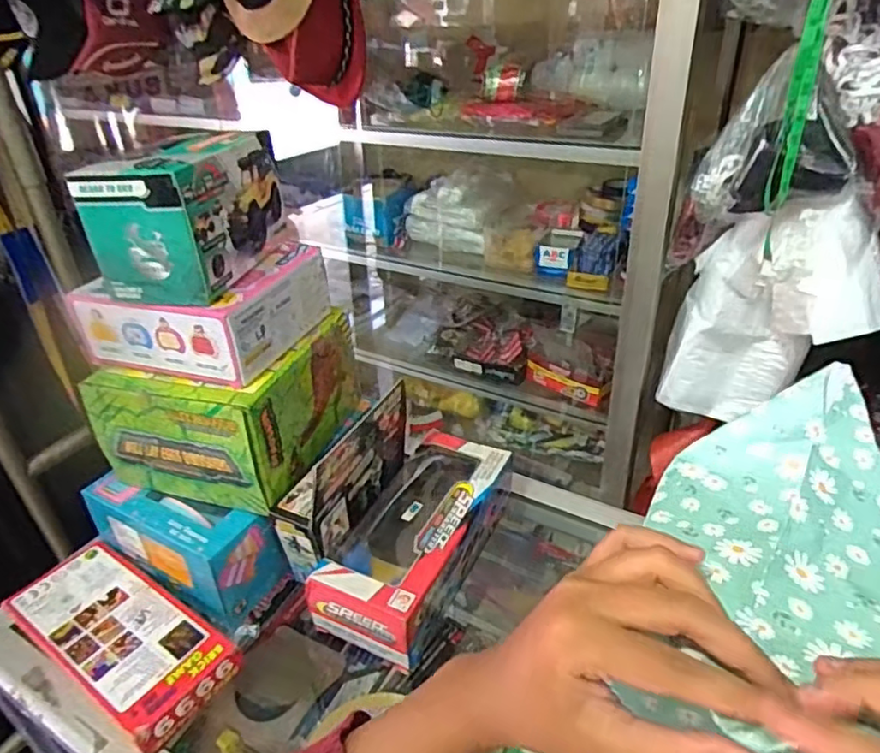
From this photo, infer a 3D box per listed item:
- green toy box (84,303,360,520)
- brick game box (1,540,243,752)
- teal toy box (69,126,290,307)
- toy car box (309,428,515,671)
[{"bbox_3d":[-0.170,0.013,0.513,0.141,0.097,0.162,8,35,17],"label":"green toy box"},{"bbox_3d":[-0.236,0.188,0.452,0.187,0.020,0.078,19,39,30],"label":"brick game box"},{"bbox_3d":[-0.180,-0.122,0.441,0.078,0.086,0.132,5,34,12],"label":"teal toy box"},{"bbox_3d":[-0.014,0.125,0.511,0.091,0.048,0.208,13,37,23],"label":"toy car box"}]

